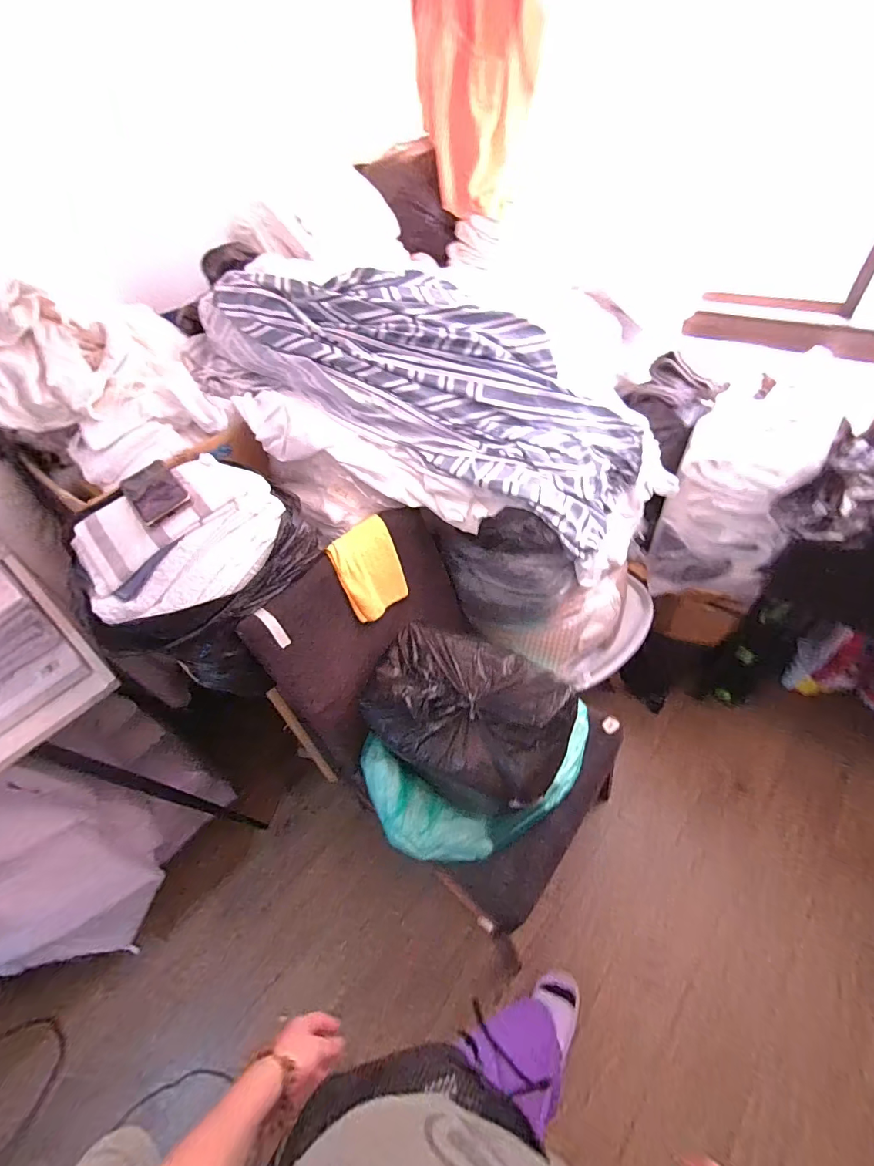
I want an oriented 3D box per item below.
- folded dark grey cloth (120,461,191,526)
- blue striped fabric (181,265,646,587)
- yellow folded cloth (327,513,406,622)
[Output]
[{"bbox_3d":[-0.459,-0.151,0.707,0.079,0.015,0.186,-35,51,-24],"label":"folded dark grey cloth"},{"bbox_3d":[-0.026,-0.356,0.847,1.023,0.286,0.262,24,51,-4],"label":"blue striped fabric"},{"bbox_3d":[-0.129,-0.026,0.853,0.129,0.177,0.034,-34,24,-31],"label":"yellow folded cloth"}]

